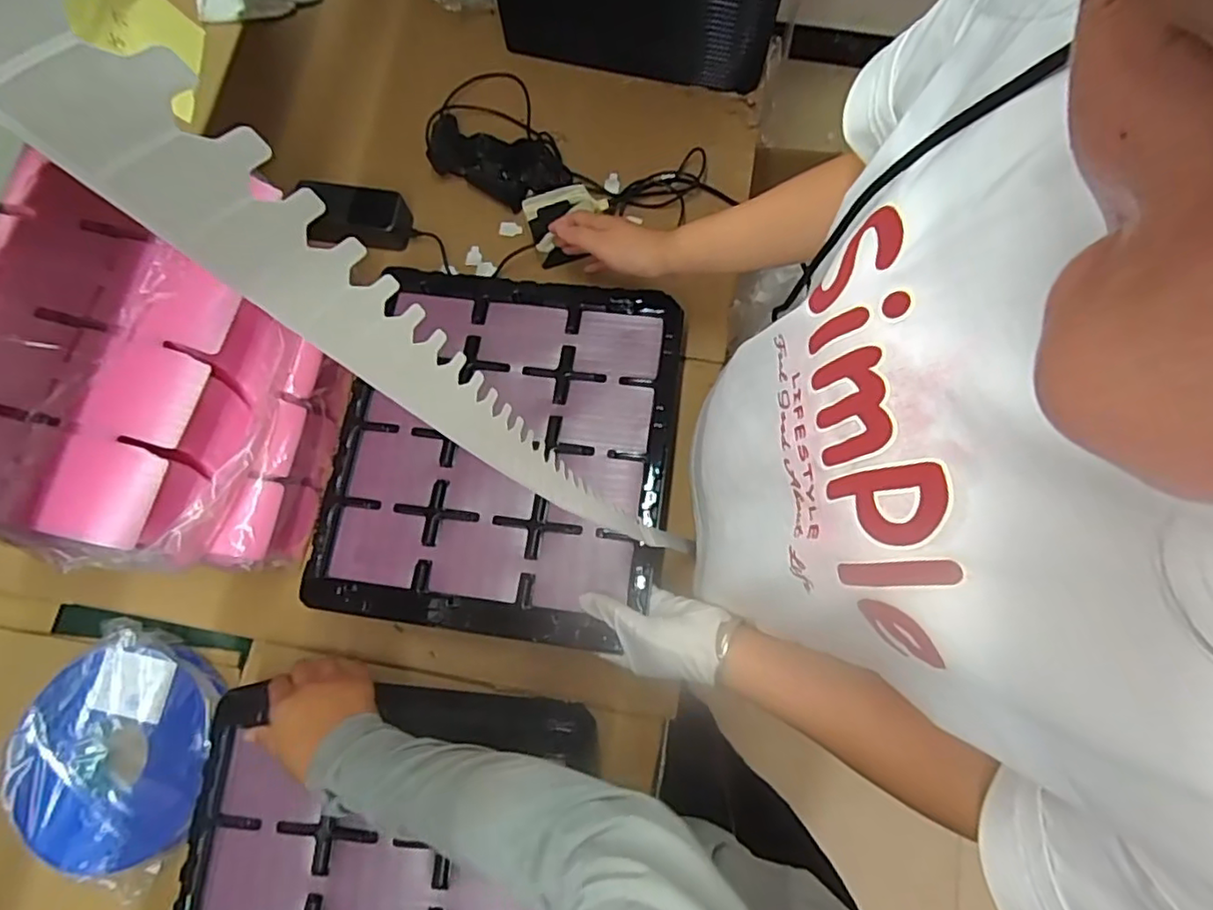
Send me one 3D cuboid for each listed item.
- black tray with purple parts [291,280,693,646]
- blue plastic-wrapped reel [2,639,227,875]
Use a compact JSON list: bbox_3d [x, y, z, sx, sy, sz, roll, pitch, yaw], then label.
[{"bbox_3d":[-0.105,-0.014,0.626,0.336,0.030,0.373,7,77,3],"label":"black tray with purple parts"},{"bbox_3d":[-0.490,0.295,0.624,0.193,0.042,0.200,0,76,2],"label":"blue plastic-wrapped reel"}]

